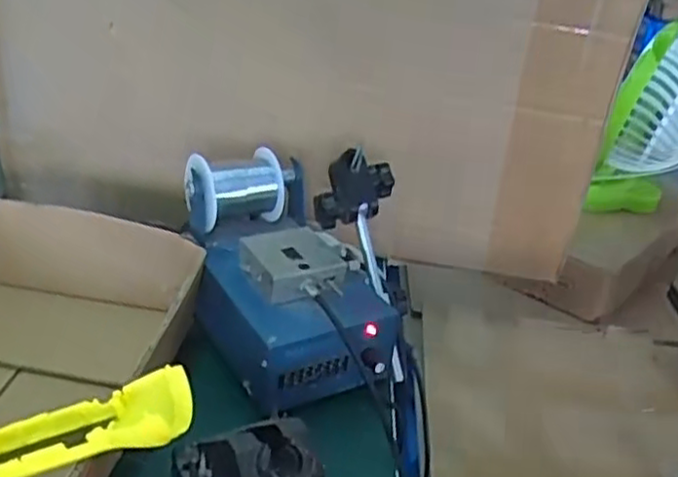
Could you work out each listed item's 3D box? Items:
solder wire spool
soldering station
[{"bbox_3d":[-0.091,-0.042,0.625,0.086,0.064,0.068,-19,39,-35],"label":"solder wire spool"},{"bbox_3d":[-0.038,0.048,0.569,0.120,0.083,0.157,-11,32,-30],"label":"soldering station"}]

